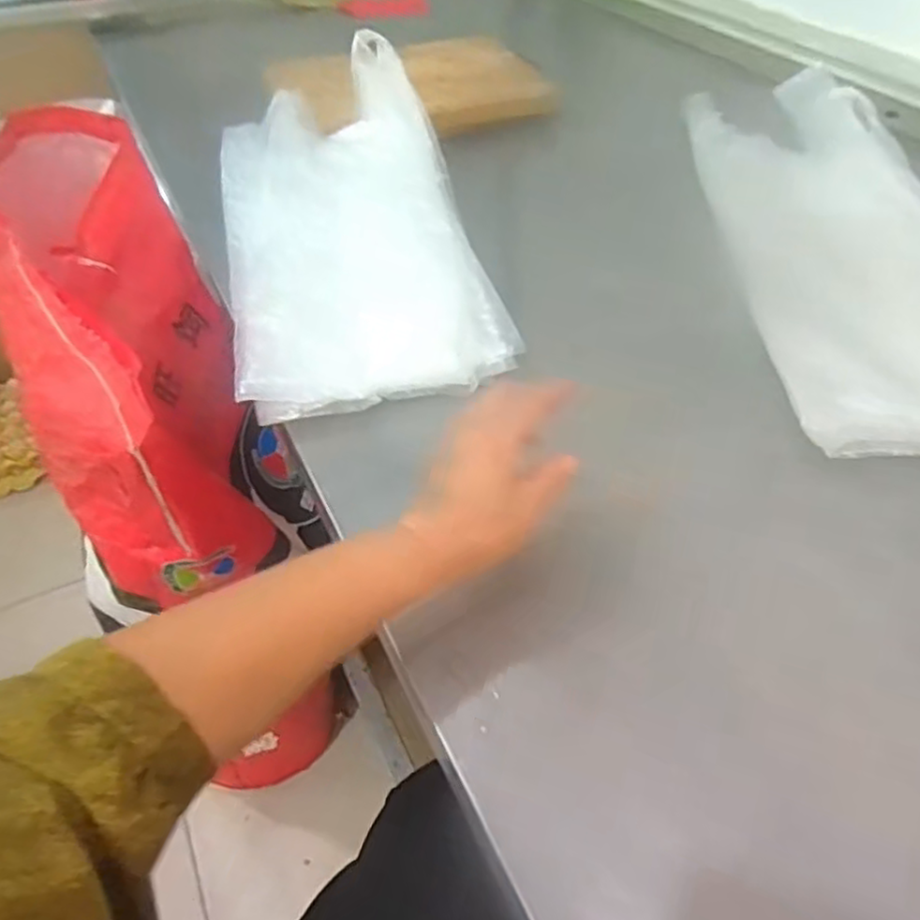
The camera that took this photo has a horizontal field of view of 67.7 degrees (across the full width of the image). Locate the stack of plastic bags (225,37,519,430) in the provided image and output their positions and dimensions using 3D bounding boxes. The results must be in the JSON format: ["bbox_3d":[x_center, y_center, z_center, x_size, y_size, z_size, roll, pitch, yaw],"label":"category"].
[{"bbox_3d":[-0.122,-0.262,0.702,0.237,0.055,0.543,-10,50,-9],"label":"stack of plastic bags"}]

